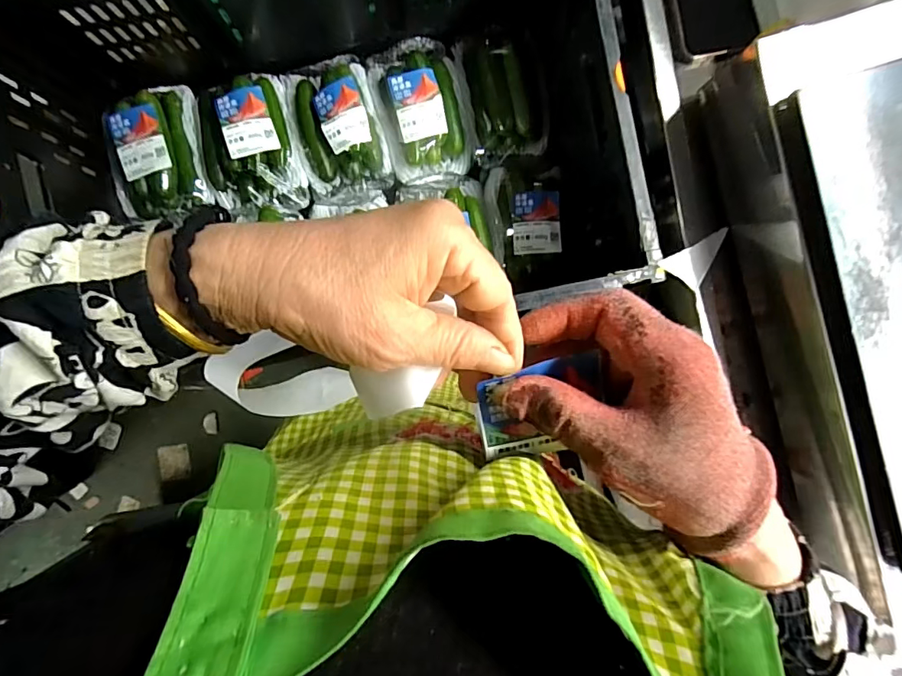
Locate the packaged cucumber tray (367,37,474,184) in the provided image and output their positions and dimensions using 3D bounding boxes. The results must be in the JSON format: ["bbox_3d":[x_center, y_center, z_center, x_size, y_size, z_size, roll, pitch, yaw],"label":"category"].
[{"bbox_3d":[-0.033,-0.294,0.627,0.114,0.057,0.173,-15,93,-3],"label":"packaged cucumber tray"}]

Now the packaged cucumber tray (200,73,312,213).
[{"bbox_3d":[-0.255,-0.246,0.605,0.117,0.039,0.173,-14,93,-3],"label":"packaged cucumber tray"}]

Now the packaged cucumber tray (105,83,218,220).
[{"bbox_3d":[-0.370,-0.236,0.609,0.108,0.056,0.162,-12,93,-3],"label":"packaged cucumber tray"}]

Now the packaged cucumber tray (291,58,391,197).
[{"bbox_3d":[-0.148,-0.277,0.612,0.107,0.042,0.170,-15,93,-3],"label":"packaged cucumber tray"}]

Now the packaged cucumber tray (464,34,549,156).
[{"bbox_3d":[0.073,-0.321,0.632,0.102,0.040,0.160,-10,93,-3],"label":"packaged cucumber tray"}]

